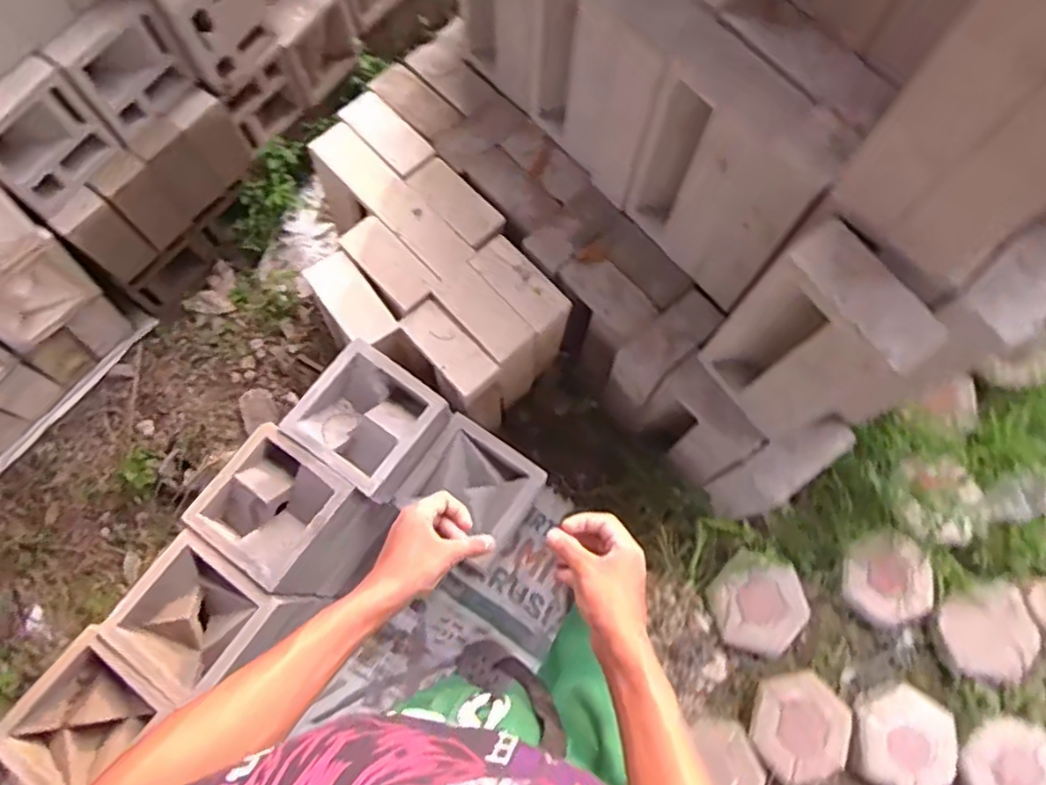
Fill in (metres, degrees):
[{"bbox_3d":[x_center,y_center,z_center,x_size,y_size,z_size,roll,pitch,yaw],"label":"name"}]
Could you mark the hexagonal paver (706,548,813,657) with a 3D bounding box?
[{"bbox_3d":[0.519,0.466,1.405,0.216,0.055,0.198,17,74,7],"label":"hexagonal paver"}]

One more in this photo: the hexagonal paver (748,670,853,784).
[{"bbox_3d":[0.583,0.703,1.346,0.209,0.051,0.200,-25,74,-6],"label":"hexagonal paver"}]

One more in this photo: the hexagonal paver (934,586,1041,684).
[{"bbox_3d":[1.012,0.529,1.398,0.195,0.035,0.183,-19,73,-4],"label":"hexagonal paver"}]

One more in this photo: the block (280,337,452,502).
[{"bbox_3d":[-0.263,0.049,1.119,0.197,0.123,0.203,35,77,11],"label":"block"}]

